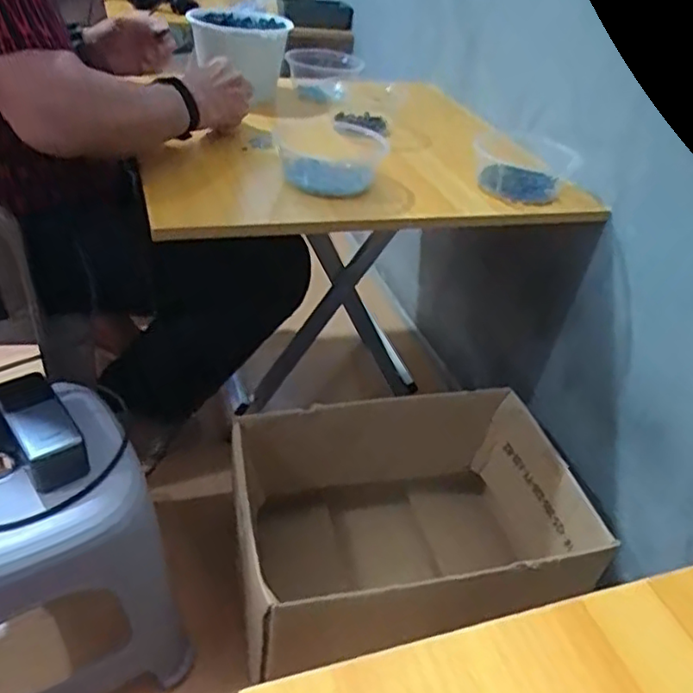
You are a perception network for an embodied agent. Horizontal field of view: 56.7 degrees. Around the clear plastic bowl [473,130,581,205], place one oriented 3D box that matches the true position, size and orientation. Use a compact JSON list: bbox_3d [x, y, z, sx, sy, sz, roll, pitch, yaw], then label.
[{"bbox_3d":[0.246,-0.249,0.892,0.108,0.064,0.107,5,37,-4],"label":"clear plastic bowl"}]

